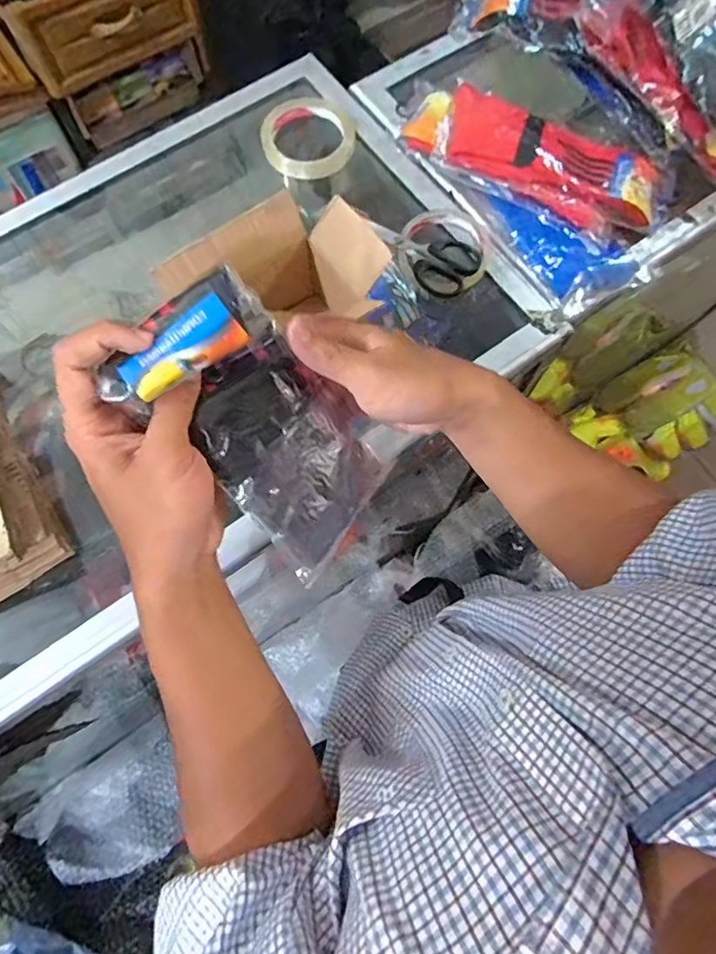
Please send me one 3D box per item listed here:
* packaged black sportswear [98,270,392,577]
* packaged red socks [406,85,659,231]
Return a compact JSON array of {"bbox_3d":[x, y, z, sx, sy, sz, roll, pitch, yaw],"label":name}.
[{"bbox_3d":[-0.050,-0.027,0.335,0.095,0.035,0.175,-50,122,-19],"label":"packaged black sportswear"},{"bbox_3d":[0.186,-0.332,0.590,0.271,0.035,0.100,25,74,7],"label":"packaged red socks"}]

